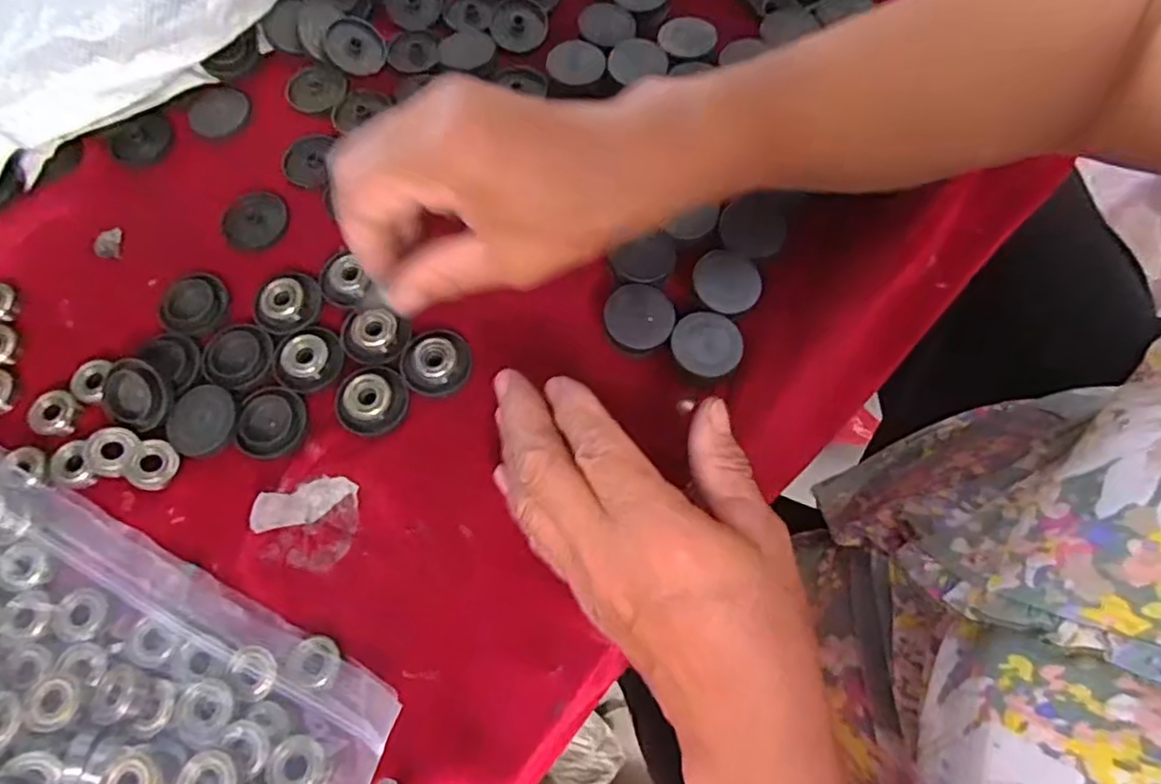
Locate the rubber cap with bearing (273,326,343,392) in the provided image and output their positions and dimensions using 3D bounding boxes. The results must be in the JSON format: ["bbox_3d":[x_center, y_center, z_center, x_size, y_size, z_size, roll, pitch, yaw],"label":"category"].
[{"bbox_3d":[-0.131,-0.016,0.311,0.030,0.012,0.031,0,70,0],"label":"rubber cap with bearing"}]

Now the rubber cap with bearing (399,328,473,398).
[{"bbox_3d":[-0.069,-0.015,0.310,0.031,0.014,0.033,0,70,0],"label":"rubber cap with bearing"}]

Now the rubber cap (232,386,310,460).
[{"bbox_3d":[-0.143,0.014,0.302,0.029,0.005,0.033,3,70,1],"label":"rubber cap"}]

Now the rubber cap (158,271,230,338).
[{"bbox_3d":[-0.191,-0.044,0.325,0.032,0.005,0.034,0,70,0],"label":"rubber cap"}]

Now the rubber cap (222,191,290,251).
[{"bbox_3d":[-0.172,-0.093,0.343,0.031,0.009,0.034,0,70,0],"label":"rubber cap"}]

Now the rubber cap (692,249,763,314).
[{"bbox_3d":[0.071,-0.054,0.312,0.032,0.004,0.032,15,71,6],"label":"rubber cap"}]

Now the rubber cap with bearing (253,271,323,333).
[{"bbox_3d":[-0.145,-0.045,0.322,0.029,0.012,0.032,27,72,10],"label":"rubber cap with bearing"}]

